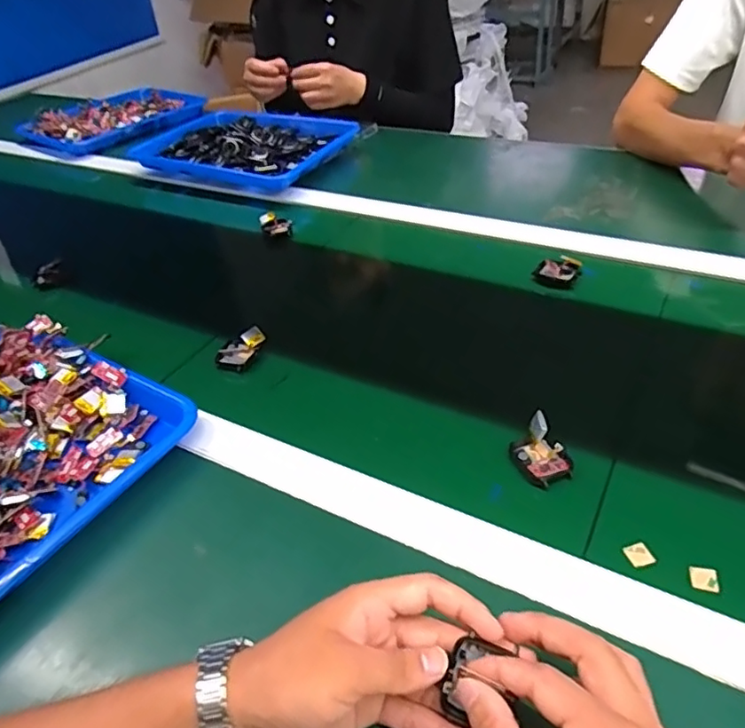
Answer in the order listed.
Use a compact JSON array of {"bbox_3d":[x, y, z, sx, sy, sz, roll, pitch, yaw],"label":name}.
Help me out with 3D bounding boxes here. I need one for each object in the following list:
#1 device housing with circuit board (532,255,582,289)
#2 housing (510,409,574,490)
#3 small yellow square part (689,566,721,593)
[{"bbox_3d":[0.206,-0.103,0.656,0.049,0.021,0.031,9,42,17],"label":"device housing with circuit board"},{"bbox_3d":[0.130,0.067,0.453,0.037,0.031,0.046,-20,42,-16],"label":"housing"},{"bbox_3d":[0.216,0.140,0.381,0.017,0.004,0.016,2,50,15],"label":"small yellow square part"}]

